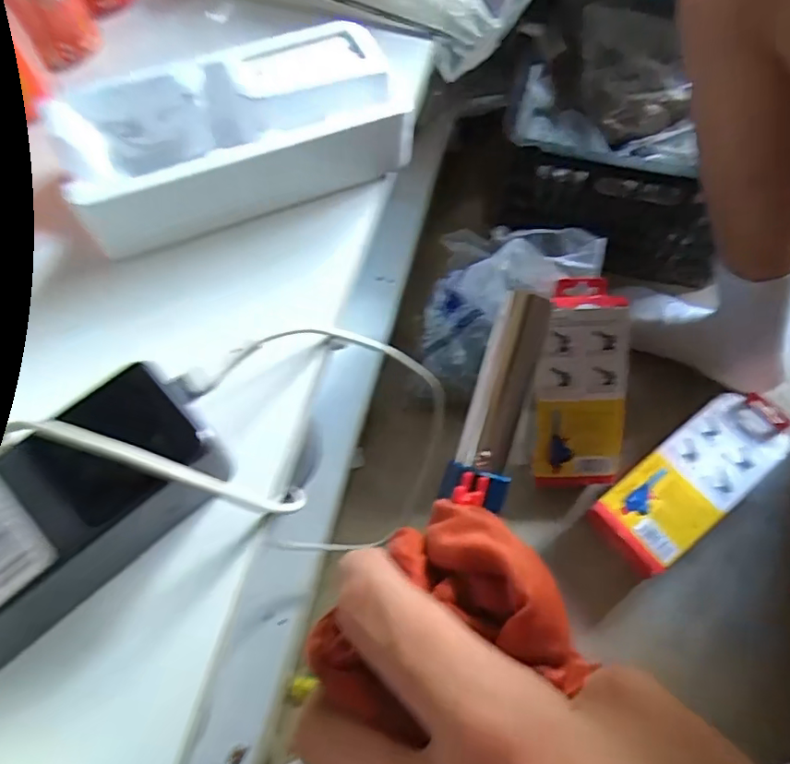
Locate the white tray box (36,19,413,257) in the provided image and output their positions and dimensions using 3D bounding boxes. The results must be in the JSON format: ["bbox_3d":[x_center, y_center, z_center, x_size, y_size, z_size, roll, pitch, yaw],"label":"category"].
[{"bbox_3d":[-0.089,-0.143,0.318,0.190,0.042,0.095,-23,66,-9],"label":"white tray box"}]

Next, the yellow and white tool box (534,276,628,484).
[{"bbox_3d":[0.186,0.004,0.553,0.089,0.031,0.206,-1,106,1],"label":"yellow and white tool box"}]

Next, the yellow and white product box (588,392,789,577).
[{"bbox_3d":[0.311,0.104,0.589,0.222,0.057,0.085,-36,69,-14],"label":"yellow and white product box"}]

